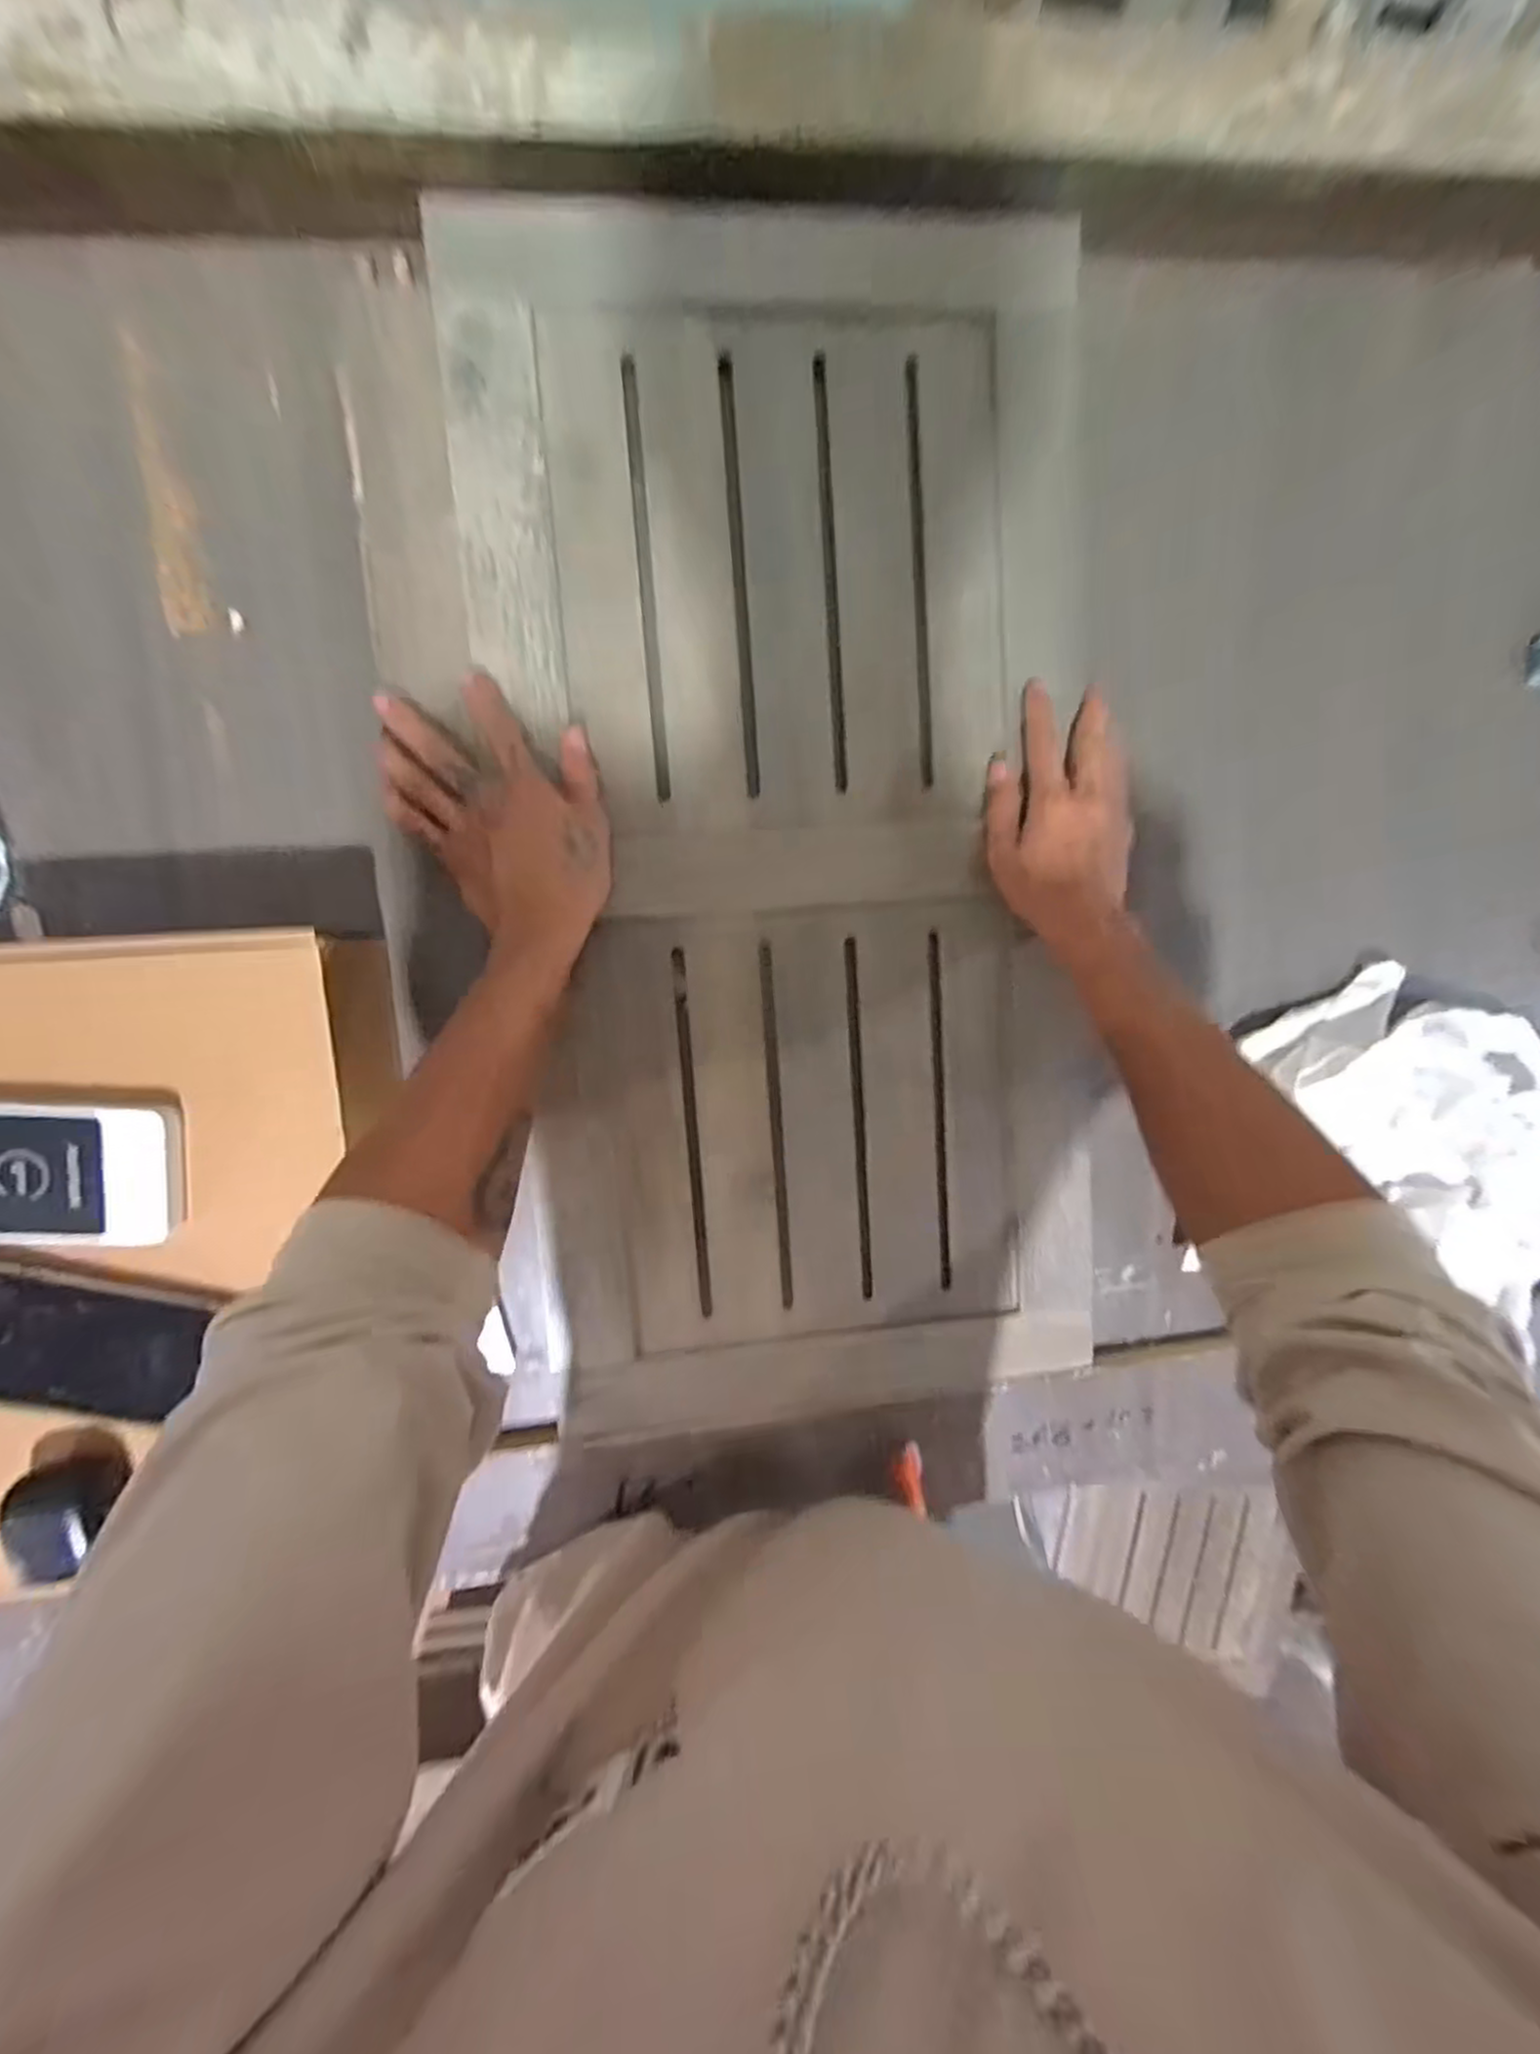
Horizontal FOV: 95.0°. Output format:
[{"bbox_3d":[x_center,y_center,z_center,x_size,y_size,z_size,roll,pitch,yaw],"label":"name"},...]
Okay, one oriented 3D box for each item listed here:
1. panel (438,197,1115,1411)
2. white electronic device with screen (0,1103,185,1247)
[{"bbox_3d":[0.024,-0.105,0.466,0.377,0.017,0.741,-5,97,-5],"label":"panel"},{"bbox_3d":[-0.393,0.076,0.363,0.148,0.015,0.074,5,96,-7],"label":"white electronic device with screen"}]

